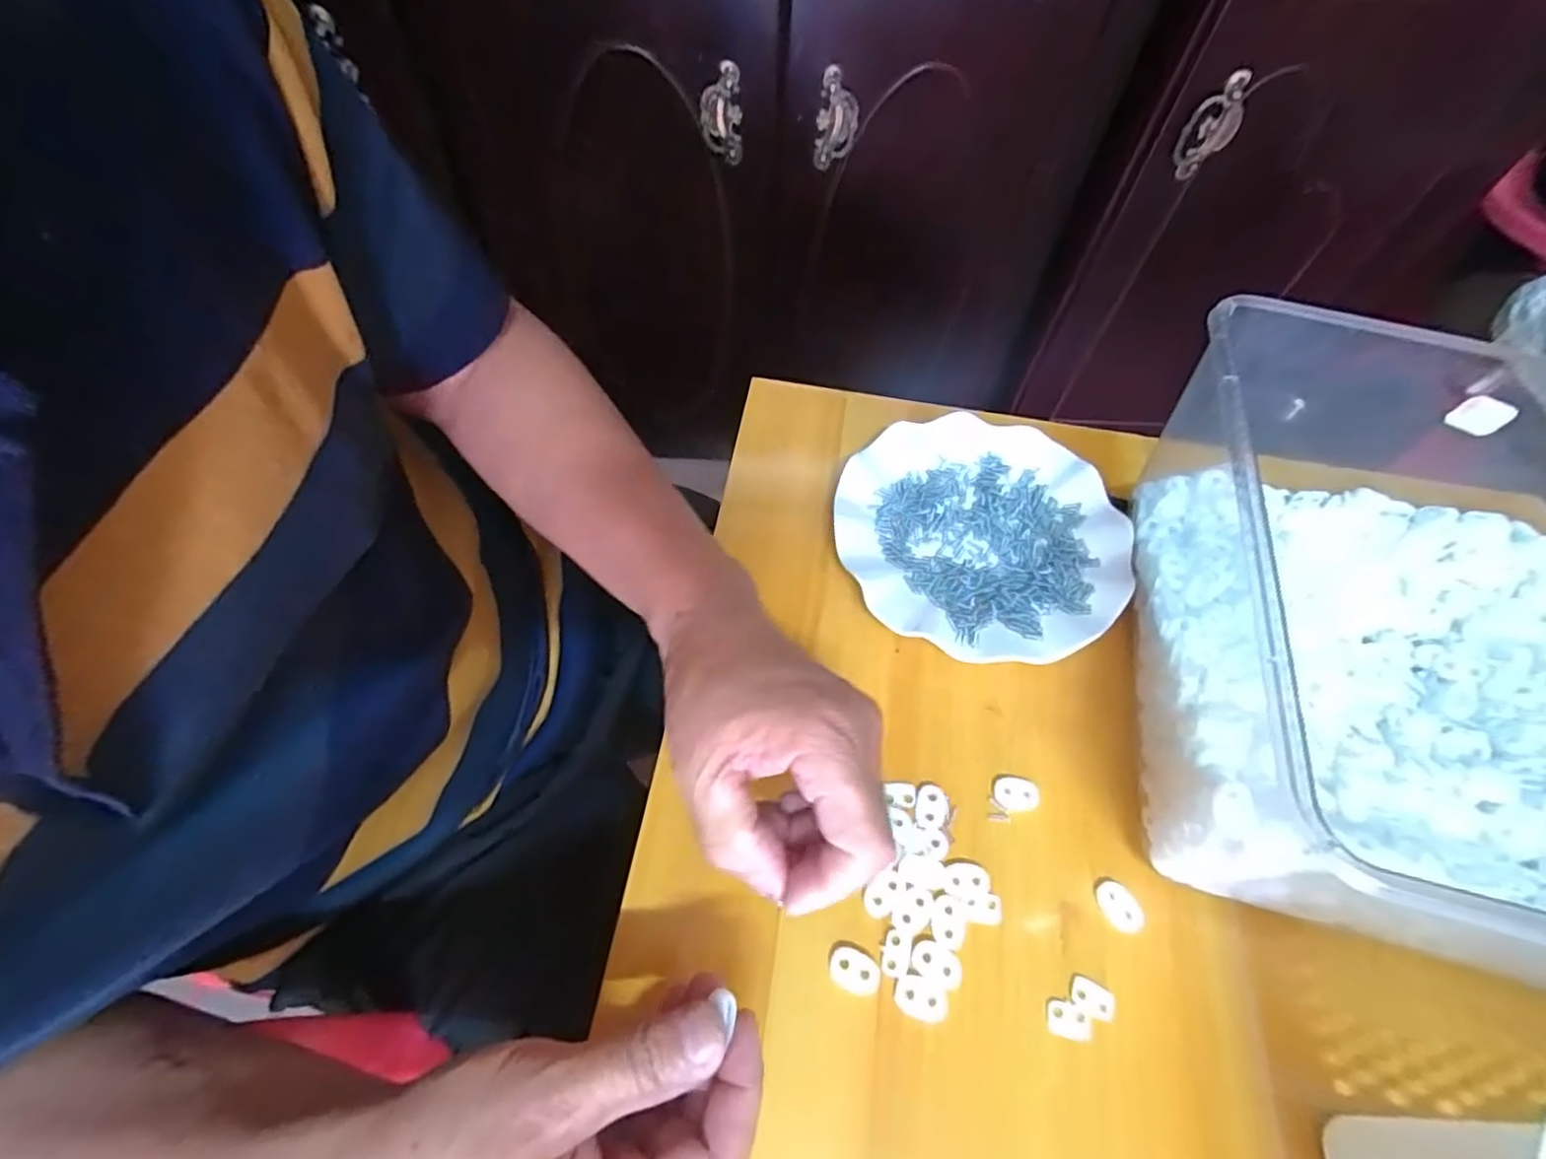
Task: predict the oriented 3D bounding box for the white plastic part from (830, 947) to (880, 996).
[{"bbox_3d":[0.037,0.179,0.300,0.023,0.004,0.016,21,60,9],"label":"white plastic part"}]

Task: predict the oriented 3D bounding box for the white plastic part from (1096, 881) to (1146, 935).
[{"bbox_3d":[0.170,0.160,0.320,0.015,0.008,0.024,-28,65,-19],"label":"white plastic part"}]

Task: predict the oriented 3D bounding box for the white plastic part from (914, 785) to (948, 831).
[{"bbox_3d":[0.083,0.118,0.339,0.016,0.004,0.022,14,59,4],"label":"white plastic part"}]

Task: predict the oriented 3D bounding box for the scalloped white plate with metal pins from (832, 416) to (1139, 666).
[{"bbox_3d":[0.130,-0.031,0.420,0.175,0.020,0.178,2,59,-3],"label":"scalloped white plate with metal pins"}]

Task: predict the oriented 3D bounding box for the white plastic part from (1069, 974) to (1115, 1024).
[{"bbox_3d":[0.147,0.192,0.300,0.020,0.004,0.013,27,61,12],"label":"white plastic part"}]

